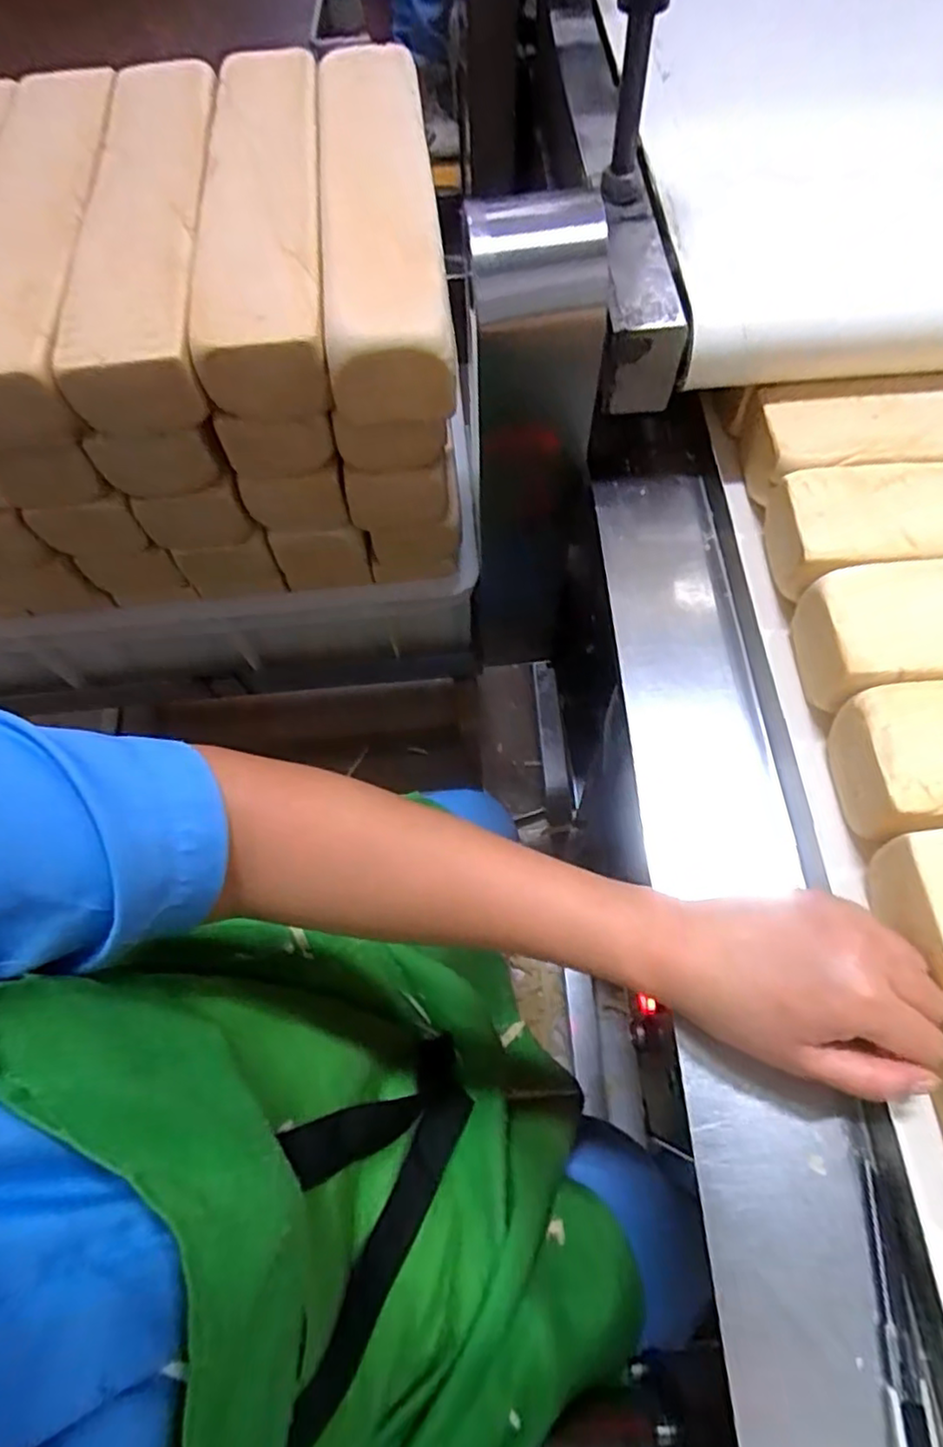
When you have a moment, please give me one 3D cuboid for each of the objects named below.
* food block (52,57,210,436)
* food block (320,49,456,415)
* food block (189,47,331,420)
[{"bbox_3d":[-0.220,-0.348,0.468,0.076,0.053,0.348,-8,65,-1],"label":"food block"},{"bbox_3d":[-0.065,-0.356,0.466,0.078,0.056,0.344,-7,65,-1],"label":"food block"},{"bbox_3d":[-0.144,-0.362,0.470,0.078,0.056,0.347,-7,65,-1],"label":"food block"}]

